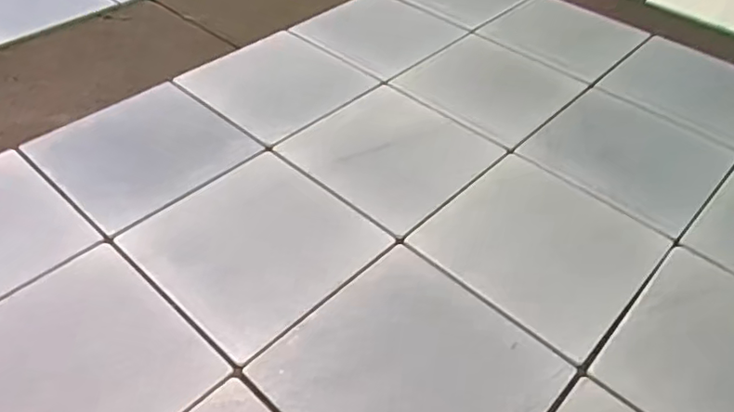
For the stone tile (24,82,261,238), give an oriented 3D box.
[{"bbox_3d":[-0.392,-0.106,1.013,0.282,0.026,0.297,33,53,29],"label":"stone tile"}]

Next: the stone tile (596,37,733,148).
[{"bbox_3d":[0.691,-0.249,1.237,0.309,0.029,0.301,35,53,29],"label":"stone tile"}]

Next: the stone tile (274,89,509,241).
[{"bbox_3d":[0.051,-0.100,1.057,0.304,0.024,0.302,33,53,29],"label":"stone tile"}]

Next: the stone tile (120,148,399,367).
[{"bbox_3d":[-0.167,0.050,0.881,0.307,0.012,0.300,34,53,29],"label":"stone tile"}]

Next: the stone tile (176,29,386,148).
[{"bbox_3d":[-0.186,-0.263,1.202,0.310,0.018,0.323,33,53,28],"label":"stone tile"}]

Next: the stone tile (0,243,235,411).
[{"bbox_3d":[-0.377,0.200,0.708,0.303,0.011,0.302,34,53,29],"label":"stone tile"}]

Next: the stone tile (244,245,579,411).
[{"bbox_3d":[0.062,0.211,0.735,0.310,0.018,0.300,34,53,29],"label":"stone tile"}]

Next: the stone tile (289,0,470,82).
[{"bbox_3d":[0.035,-0.418,1.367,0.302,0.010,0.289,35,54,30],"label":"stone tile"}]

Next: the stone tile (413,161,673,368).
[{"bbox_3d":[0.269,0.056,0.894,0.301,0.013,0.294,34,53,29],"label":"stone tile"}]

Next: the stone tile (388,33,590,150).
[{"bbox_3d":[0.255,-0.251,1.212,0.272,0.025,0.305,-40,58,-23],"label":"stone tile"}]

